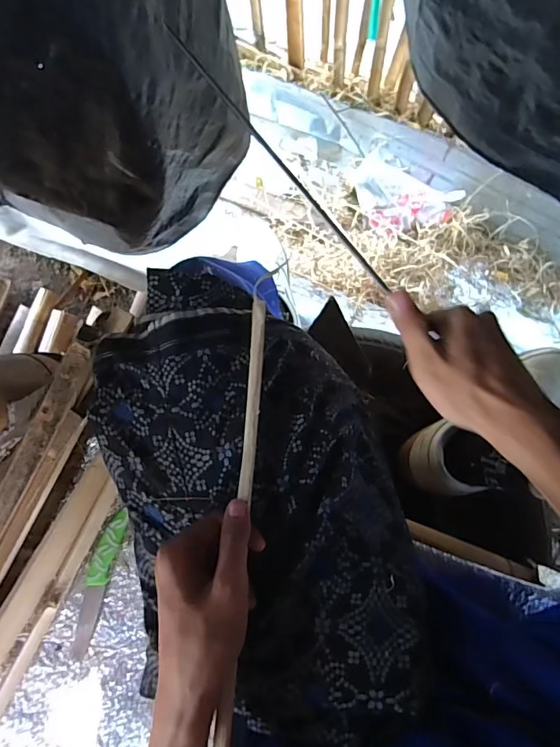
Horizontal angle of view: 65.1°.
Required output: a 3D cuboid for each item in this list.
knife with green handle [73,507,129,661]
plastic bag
[{"bbox_3d":[-0.197,0.226,0.471,0.024,0.013,0.164,19,92,2],"label":"knife with green handle"},{"bbox_3d":[0.274,-0.398,1.017,0.238,0.069,0.156,31,92,2],"label":"plastic bag"}]

